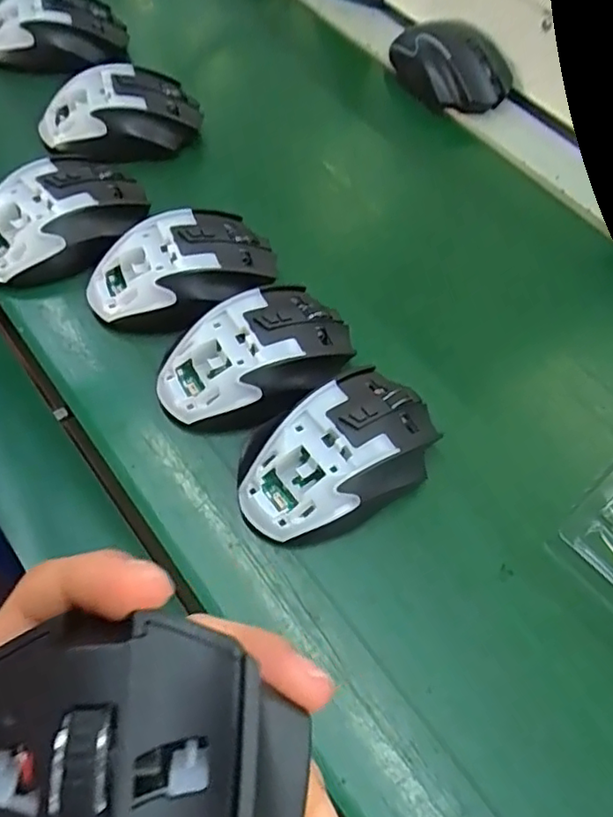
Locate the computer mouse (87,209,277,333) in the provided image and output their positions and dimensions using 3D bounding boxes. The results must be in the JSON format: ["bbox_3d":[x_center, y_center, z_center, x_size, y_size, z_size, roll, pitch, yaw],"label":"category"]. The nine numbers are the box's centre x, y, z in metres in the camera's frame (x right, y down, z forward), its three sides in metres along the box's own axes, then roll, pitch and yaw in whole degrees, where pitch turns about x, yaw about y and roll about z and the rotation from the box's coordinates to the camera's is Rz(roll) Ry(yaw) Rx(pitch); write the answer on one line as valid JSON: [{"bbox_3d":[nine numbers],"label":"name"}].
[{"bbox_3d":[-0.074,-0.083,0.374,0.112,0.035,0.073,-24,65,-16],"label":"computer mouse"}]

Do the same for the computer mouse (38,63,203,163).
[{"bbox_3d":[-0.138,-0.219,0.451,0.112,0.034,0.065,-22,64,-16],"label":"computer mouse"}]

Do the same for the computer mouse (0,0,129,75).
[{"bbox_3d":[-0.211,-0.317,0.501,0.112,0.046,0.056,-6,61,-7],"label":"computer mouse"}]

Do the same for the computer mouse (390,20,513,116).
[{"bbox_3d":[0.122,-0.296,0.521,0.107,0.048,0.056,37,65,16],"label":"computer mouse"}]

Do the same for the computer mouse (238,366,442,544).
[{"bbox_3d":[0.017,0.023,0.320,0.113,0.038,0.074,-32,67,-23],"label":"computer mouse"}]

